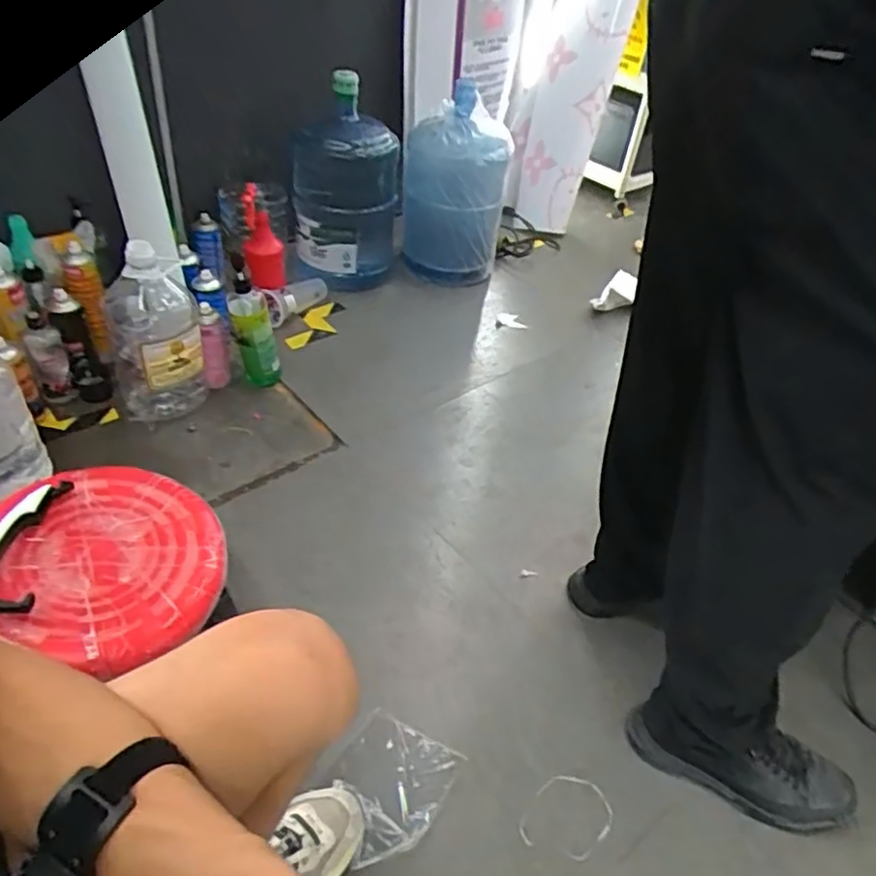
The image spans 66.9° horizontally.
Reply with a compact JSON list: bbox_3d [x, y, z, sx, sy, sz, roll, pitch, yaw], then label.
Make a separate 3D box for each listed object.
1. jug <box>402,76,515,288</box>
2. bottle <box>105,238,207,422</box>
[{"bbox_3d":[0.044,-0.663,1.790,0.266,0.442,0.237,6,41,-2],"label":"jug"},{"bbox_3d":[-0.551,-0.210,1.272,0.175,0.318,0.201,-11,44,-20],"label":"bottle"}]

